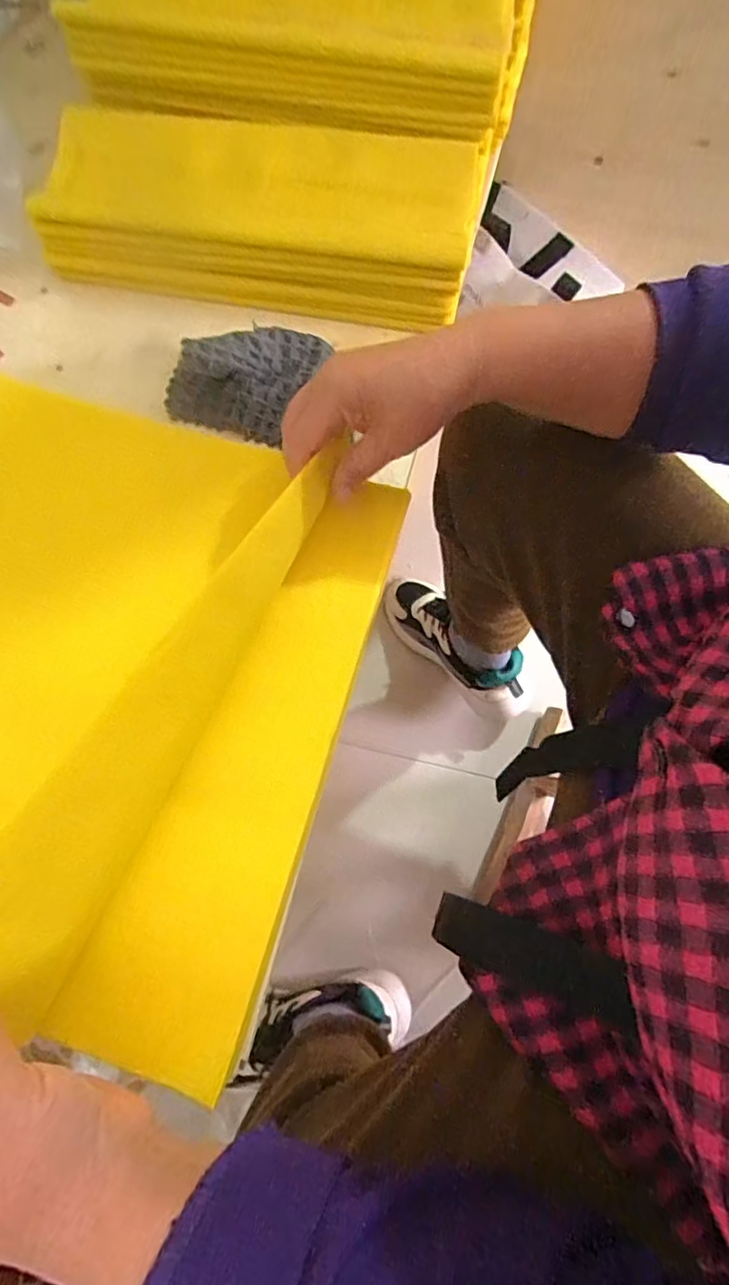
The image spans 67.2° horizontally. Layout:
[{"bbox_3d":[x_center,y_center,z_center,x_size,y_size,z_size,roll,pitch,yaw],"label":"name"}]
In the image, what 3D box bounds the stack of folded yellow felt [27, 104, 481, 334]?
[{"bbox_3d":[-0.090,-0.380,0.492,0.365,0.082,0.141,10,68,2],"label":"stack of folded yellow felt"}]

